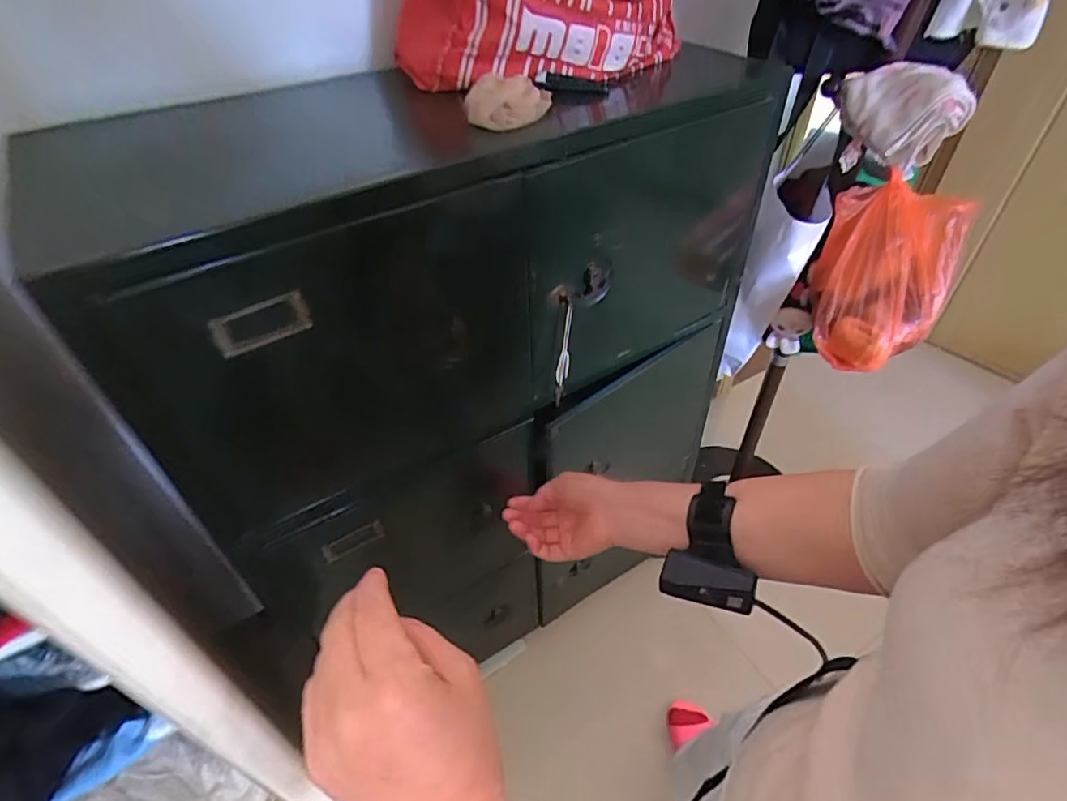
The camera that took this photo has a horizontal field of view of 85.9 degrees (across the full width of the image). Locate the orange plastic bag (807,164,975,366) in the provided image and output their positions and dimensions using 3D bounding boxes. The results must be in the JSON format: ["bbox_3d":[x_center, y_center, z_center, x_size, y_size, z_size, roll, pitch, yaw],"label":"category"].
[{"bbox_3d":[0.611,-0.216,1.014,0.214,0.238,0.199,25,50,26],"label":"orange plastic bag"}]

